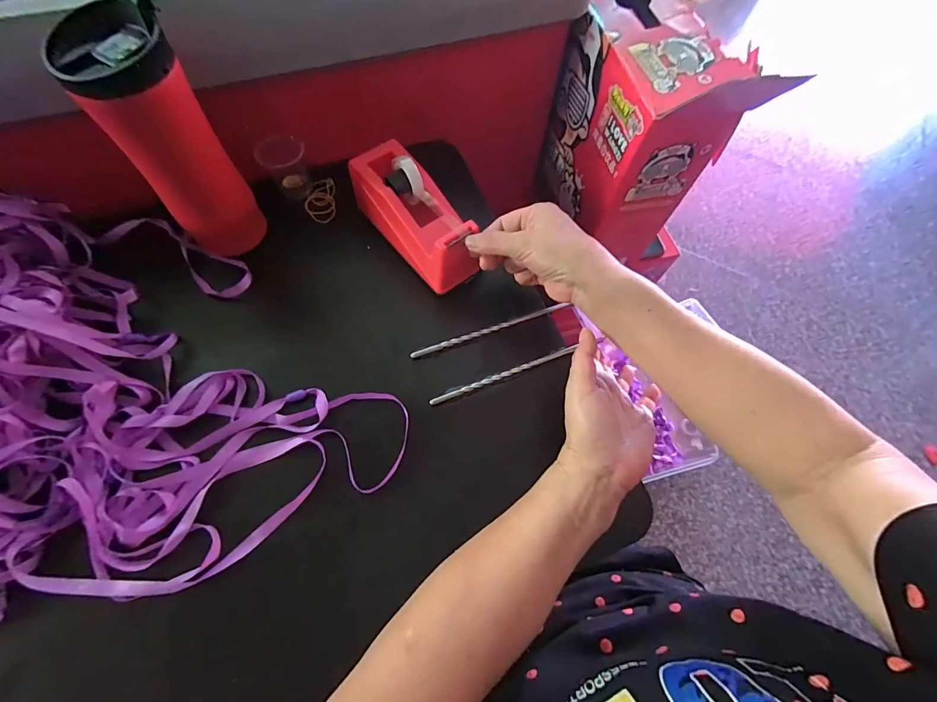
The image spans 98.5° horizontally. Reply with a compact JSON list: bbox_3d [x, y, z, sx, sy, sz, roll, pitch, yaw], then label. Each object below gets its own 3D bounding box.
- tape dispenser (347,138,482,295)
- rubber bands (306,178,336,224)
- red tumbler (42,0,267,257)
[{"bbox_3d":[-0.053,-0.134,0.398,0.060,0.069,0.159,-35,76,-17],"label":"tape dispenser"},{"bbox_3d":[-0.169,-0.173,0.464,0.032,0.009,0.057,-6,65,-6],"label":"rubber bands"},{"bbox_3d":[-0.247,-0.171,0.348,0.073,0.186,0.071,-33,71,-17],"label":"red tumbler"}]

